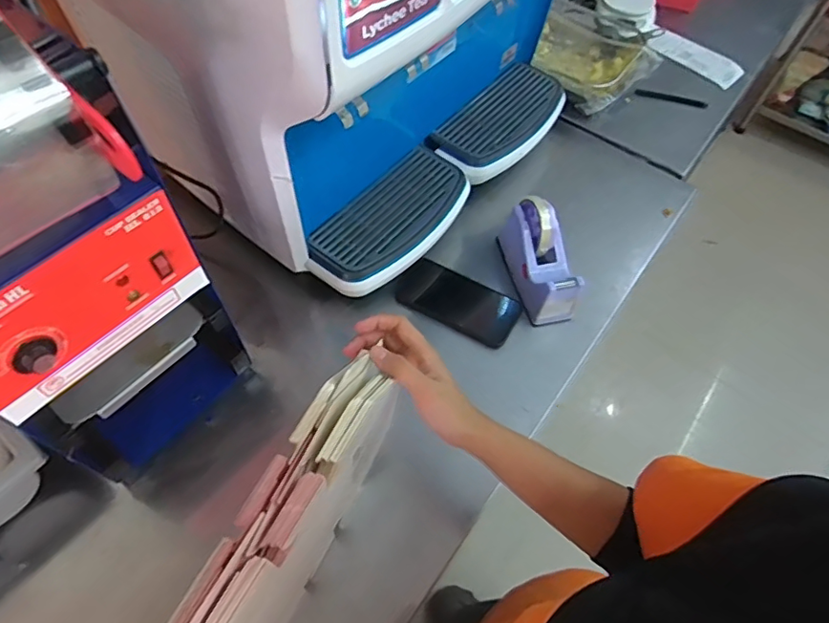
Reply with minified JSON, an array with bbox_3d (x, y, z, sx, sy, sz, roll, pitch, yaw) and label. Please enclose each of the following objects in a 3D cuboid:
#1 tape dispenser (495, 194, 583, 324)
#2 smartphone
[{"bbox_3d":[0.174,-0.070,0.752,0.066,0.111,0.159,-15,60,-11],"label":"tape dispenser"},{"bbox_3d":[0.060,-0.018,0.765,0.174,0.016,0.085,25,63,20],"label":"smartphone"}]

